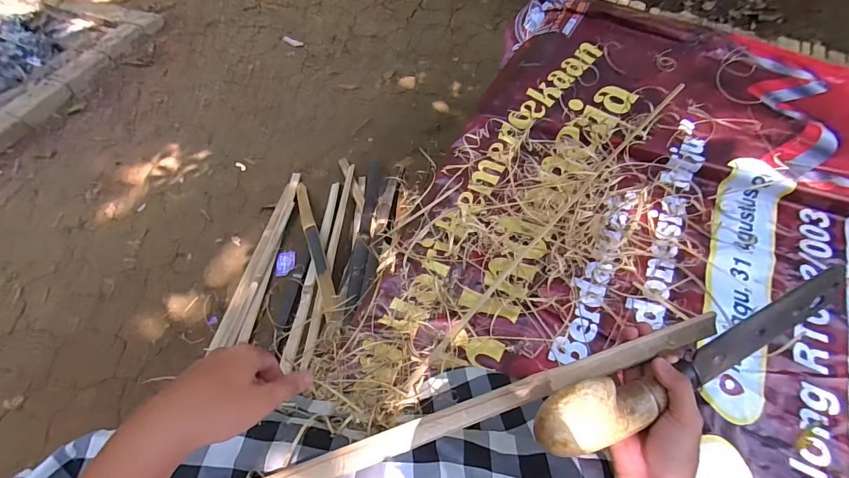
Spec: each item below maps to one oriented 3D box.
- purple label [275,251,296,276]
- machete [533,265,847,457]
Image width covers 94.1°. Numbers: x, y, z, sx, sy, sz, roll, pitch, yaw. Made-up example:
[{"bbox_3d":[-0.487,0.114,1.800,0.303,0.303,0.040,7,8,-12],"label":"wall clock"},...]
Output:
[{"bbox_3d":[-0.438,0.079,1.250,0.055,0.009,0.085,-2,59,-1],"label":"purple label"},{"bbox_3d":[0.261,0.104,0.354,0.373,0.061,0.048,-15,60,-19],"label":"machete"}]

